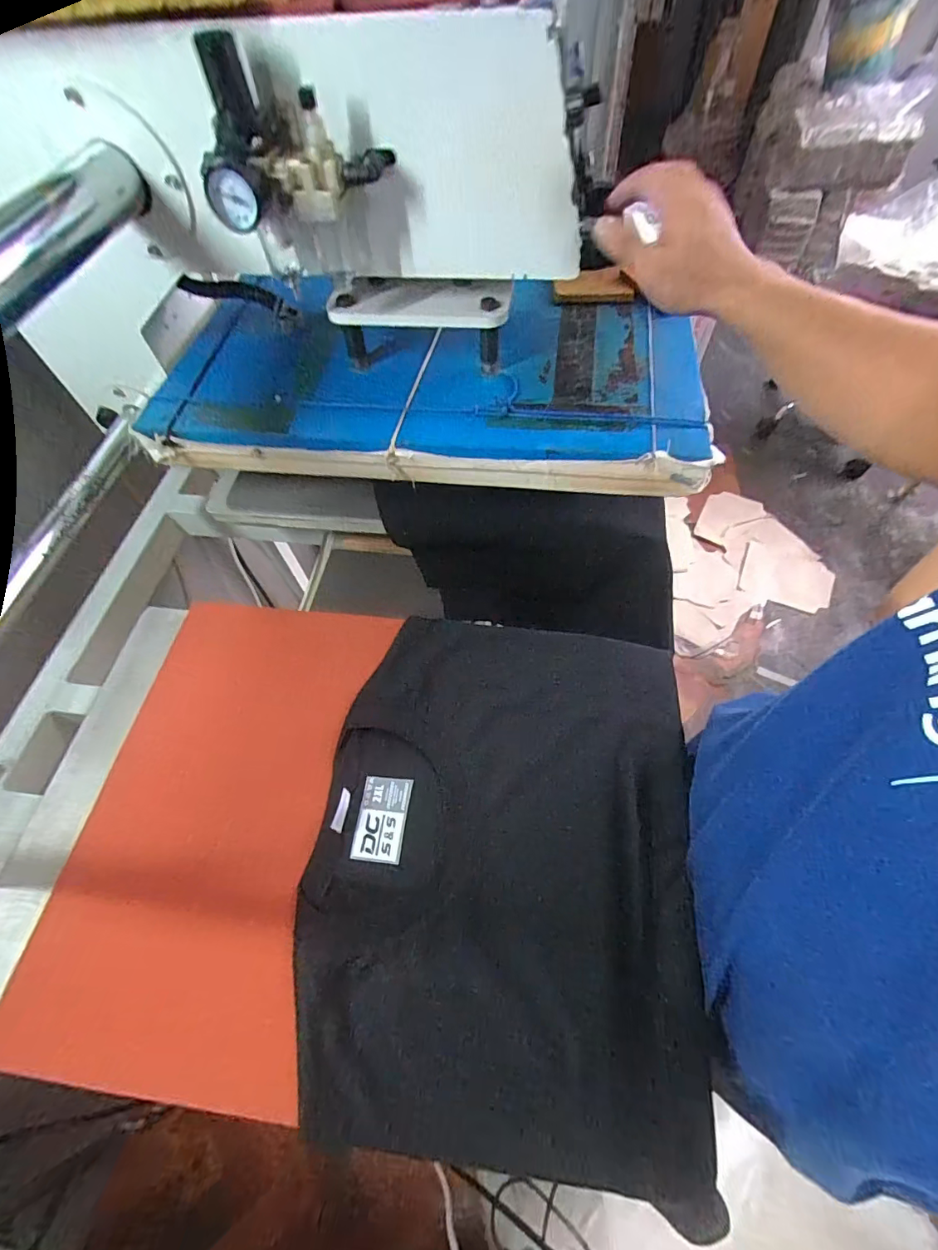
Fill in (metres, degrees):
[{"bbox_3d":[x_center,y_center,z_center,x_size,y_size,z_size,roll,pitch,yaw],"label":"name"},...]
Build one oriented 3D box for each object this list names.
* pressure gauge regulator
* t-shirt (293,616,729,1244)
[{"bbox_3d":[-0.137,-0.369,0.362,0.143,0.089,0.072,-23,60,-9],"label":"pressure gauge regulator"},{"bbox_3d":[0.032,0.178,0.407,0.302,0.040,0.390,5,60,7],"label":"t-shirt"}]

